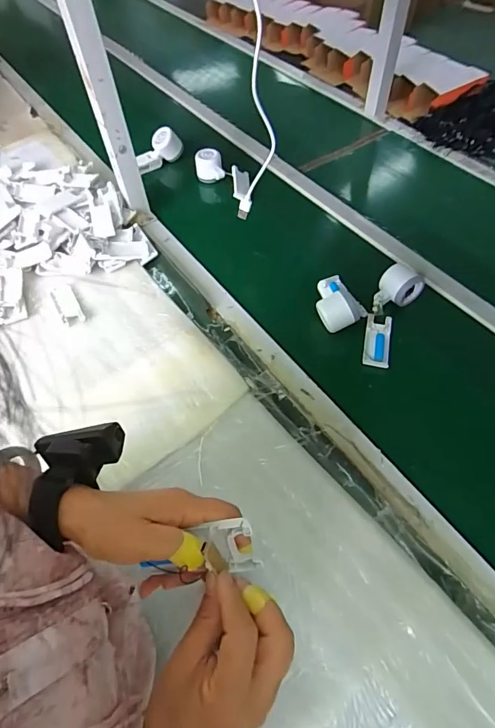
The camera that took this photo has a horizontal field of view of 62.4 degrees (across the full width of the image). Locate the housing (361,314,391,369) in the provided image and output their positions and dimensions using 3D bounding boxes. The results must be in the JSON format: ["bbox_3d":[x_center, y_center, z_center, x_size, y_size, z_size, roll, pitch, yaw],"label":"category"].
[{"bbox_3d":[0.215,-0.039,0.675,0.041,0.017,0.097,11,56,8],"label":"housing"}]

